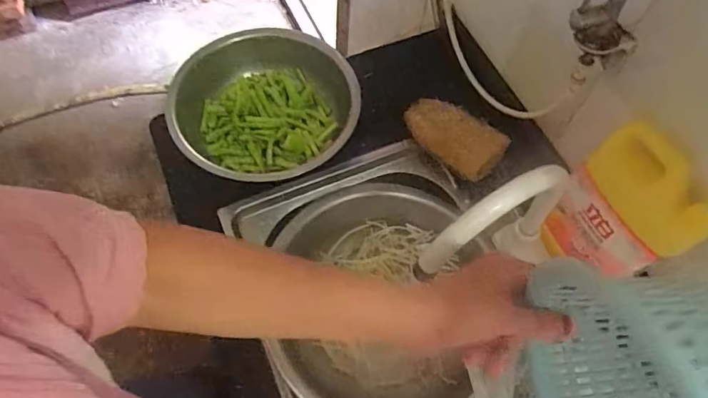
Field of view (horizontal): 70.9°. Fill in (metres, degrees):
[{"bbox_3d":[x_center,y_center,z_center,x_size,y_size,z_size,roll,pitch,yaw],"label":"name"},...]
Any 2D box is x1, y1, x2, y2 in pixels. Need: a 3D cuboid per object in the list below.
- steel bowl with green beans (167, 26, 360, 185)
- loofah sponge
[{"bbox_3d":[-0.125,-0.142,0.736,0.262,0.092,0.270,1,61,-2],"label":"steel bowl with green beans"},{"bbox_3d":[0.142,-0.093,0.719,0.147,0.042,0.075,39,67,17],"label":"loofah sponge"}]

